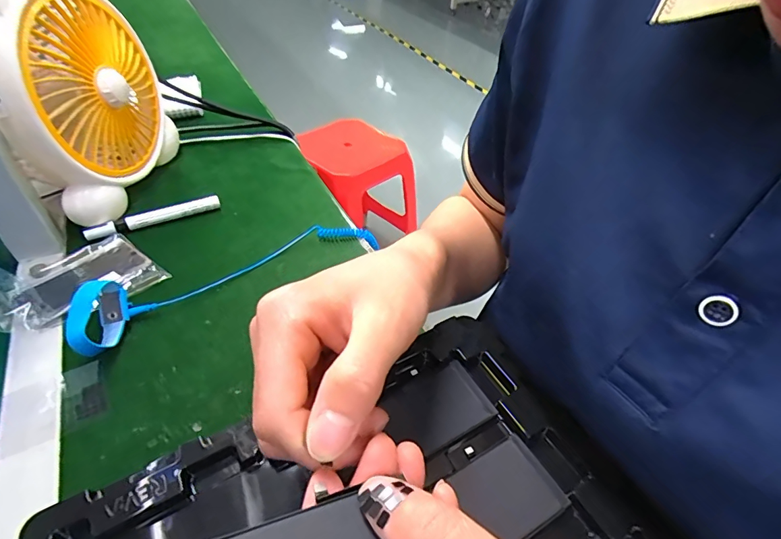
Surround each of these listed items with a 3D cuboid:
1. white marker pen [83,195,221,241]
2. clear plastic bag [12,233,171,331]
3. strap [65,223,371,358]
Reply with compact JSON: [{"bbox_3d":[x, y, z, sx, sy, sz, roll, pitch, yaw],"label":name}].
[{"bbox_3d":[-0.267,-0.060,0.492,0.139,0.019,0.013,-22,49,-25],"label":"white marker pen"},{"bbox_3d":[-0.302,0.004,0.425,0.096,0.025,0.114,34,51,28],"label":"clear plastic bag"},{"bbox_3d":[-0.147,-0.004,0.428,0.296,0.045,0.061,-22,49,-25],"label":"strap"}]

